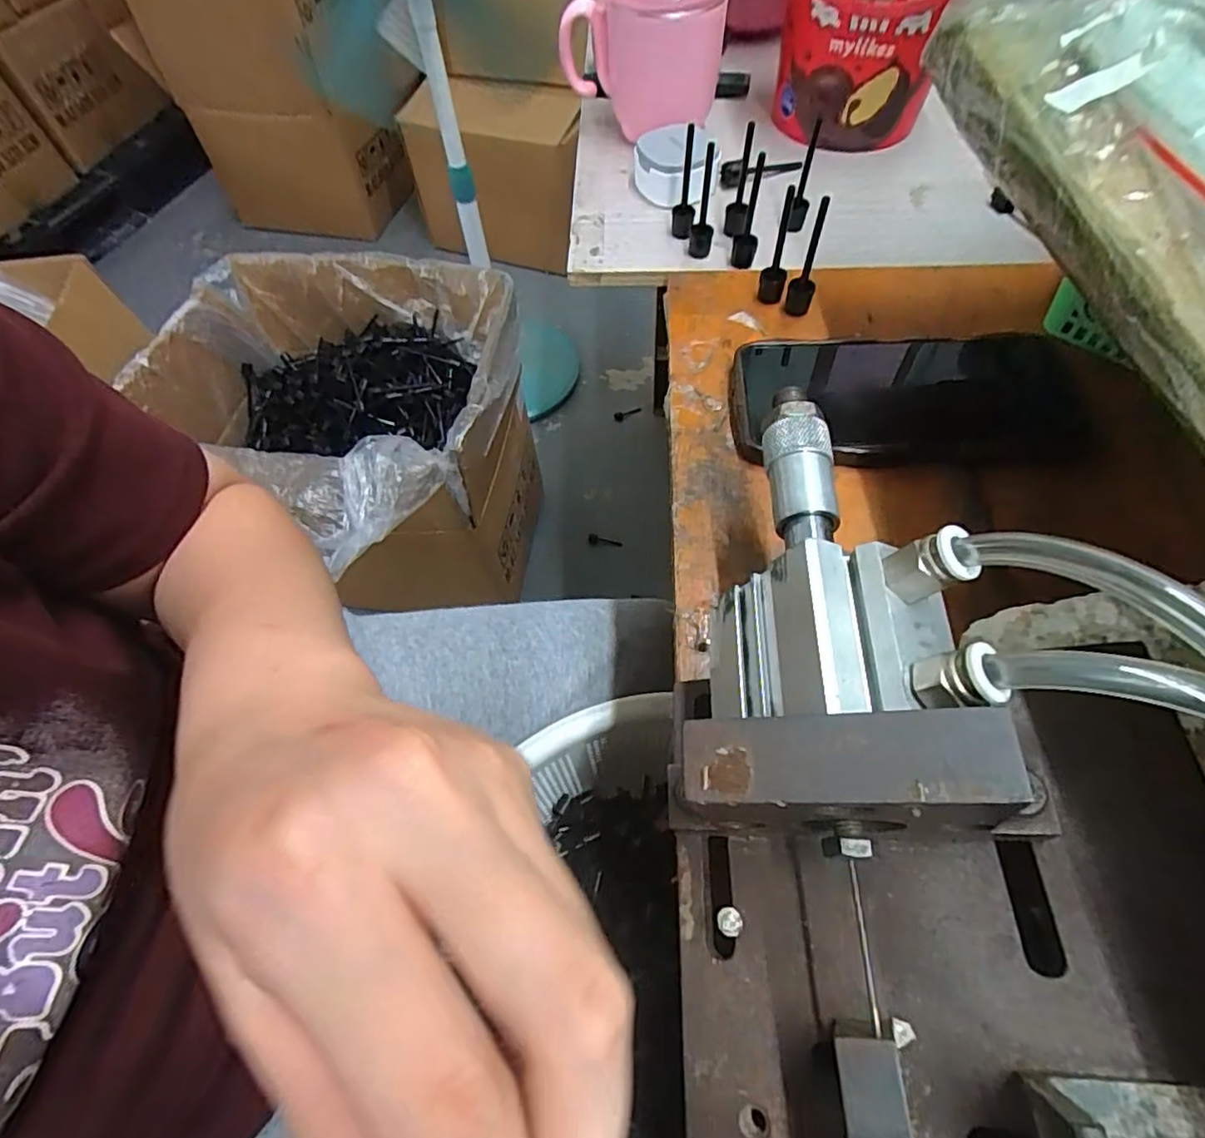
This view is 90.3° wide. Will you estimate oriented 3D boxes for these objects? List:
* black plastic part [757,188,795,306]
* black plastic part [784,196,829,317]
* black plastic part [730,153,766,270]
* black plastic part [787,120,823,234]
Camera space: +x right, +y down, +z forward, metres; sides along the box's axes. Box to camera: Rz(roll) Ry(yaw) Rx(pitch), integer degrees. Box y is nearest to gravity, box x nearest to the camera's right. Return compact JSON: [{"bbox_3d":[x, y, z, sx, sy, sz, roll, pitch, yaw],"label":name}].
[{"bbox_3d":[0.098,-0.176,0.332,0.010,0.060,0.013,-32,64,-15],"label":"black plastic part"},{"bbox_3d":[0.112,-0.167,0.326,0.014,0.064,0.010,16,63,11],"label":"black plastic part"},{"bbox_3d":[0.089,-0.214,0.359,0.014,0.064,0.013,7,61,7],"label":"black plastic part"},{"bbox_3d":[0.128,-0.242,0.378,0.008,0.065,0.016,26,65,16],"label":"black plastic part"}]

